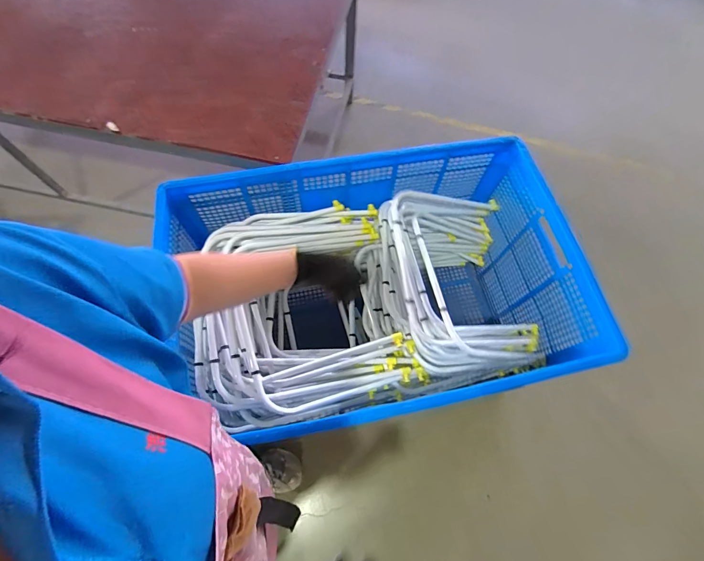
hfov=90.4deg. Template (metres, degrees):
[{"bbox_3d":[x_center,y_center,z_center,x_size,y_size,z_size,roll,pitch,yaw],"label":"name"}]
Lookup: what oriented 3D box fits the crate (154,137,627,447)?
[{"bbox_3d":[0.066,0.065,1.131,1.043,0.588,0.693,-10,68,-7],"label":"crate"}]

